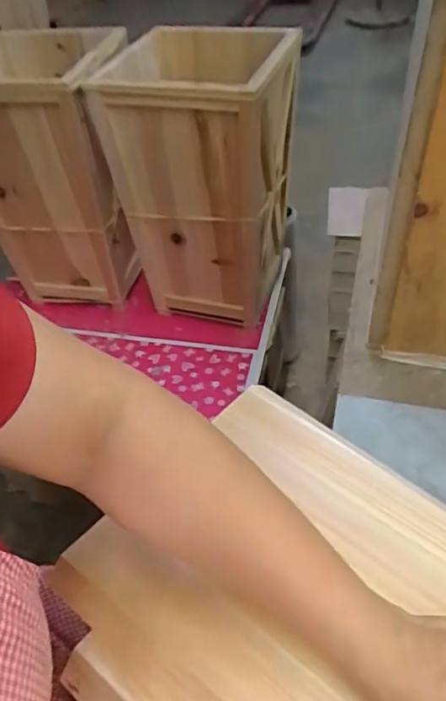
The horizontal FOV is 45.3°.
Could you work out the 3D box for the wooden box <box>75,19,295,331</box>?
[{"bbox_3d":[-0.016,-0.302,0.965,0.278,0.451,0.299,7,48,14],"label":"wooden box"}]

